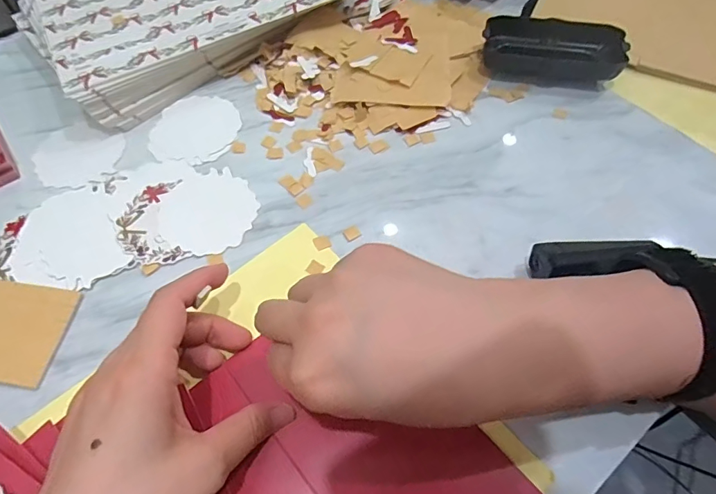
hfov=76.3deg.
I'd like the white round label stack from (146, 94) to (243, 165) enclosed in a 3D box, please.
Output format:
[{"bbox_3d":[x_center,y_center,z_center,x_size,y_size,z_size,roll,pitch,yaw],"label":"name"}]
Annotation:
[{"bbox_3d":[-0.131,-0.097,0.370,0.069,0.004,0.070,-1,62,1],"label":"white round label stack"}]

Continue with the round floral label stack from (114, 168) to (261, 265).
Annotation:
[{"bbox_3d":[-0.120,-0.022,0.324,0.093,0.004,0.069,-19,63,-8],"label":"round floral label stack"}]

